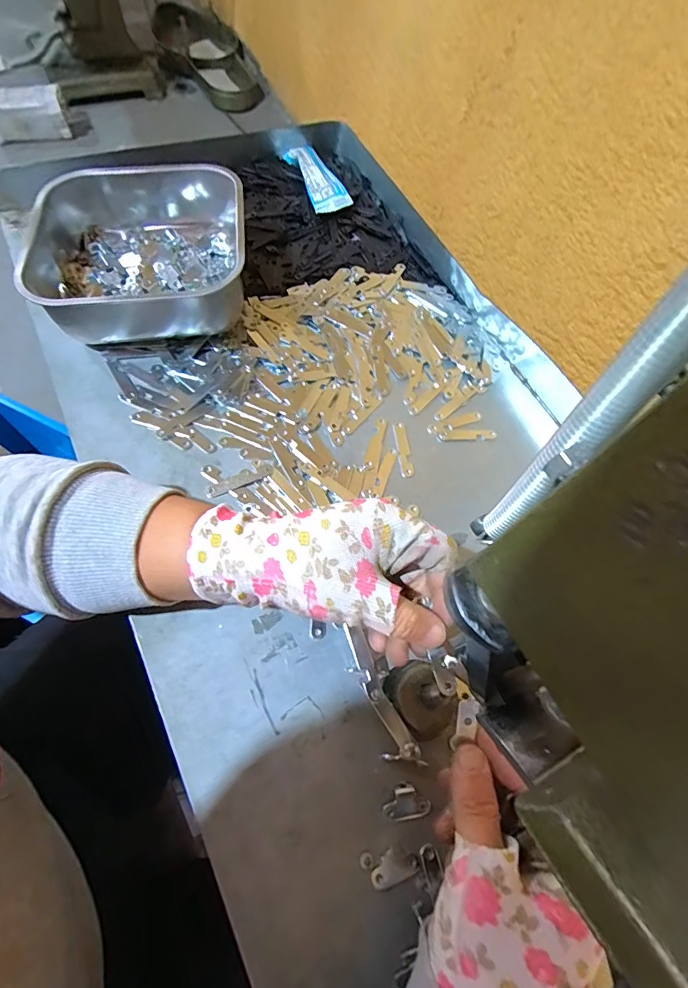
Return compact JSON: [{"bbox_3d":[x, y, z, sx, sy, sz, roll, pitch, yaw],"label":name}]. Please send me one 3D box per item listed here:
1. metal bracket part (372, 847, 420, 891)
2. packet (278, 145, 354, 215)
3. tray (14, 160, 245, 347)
[{"bbox_3d":[0.029,0.214,0.257,0.028,0.004,0.016,-21,68,-13],"label":"metal bracket part"},{"bbox_3d":[-0.032,-0.360,0.512,0.039,0.021,0.119,-19,67,-16],"label":"packet"},{"bbox_3d":[-0.184,-0.218,0.408,0.185,0.066,0.188,-4,64,-9],"label":"tray"}]

